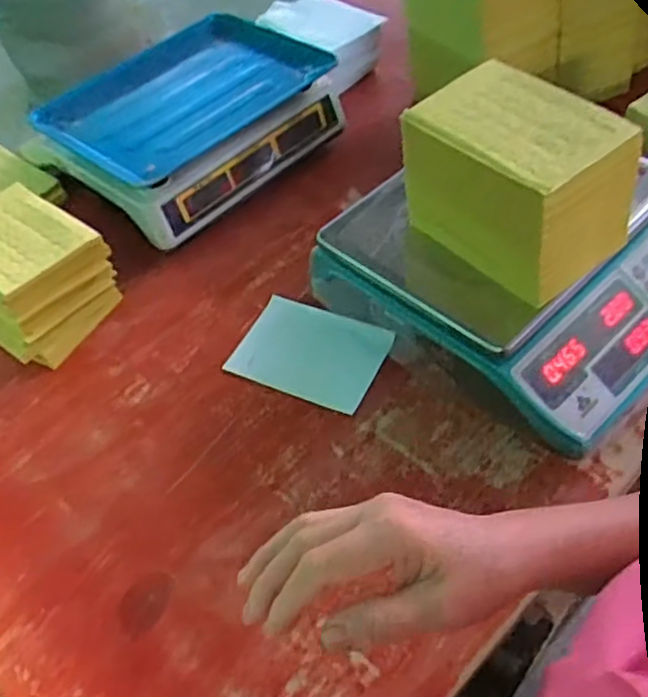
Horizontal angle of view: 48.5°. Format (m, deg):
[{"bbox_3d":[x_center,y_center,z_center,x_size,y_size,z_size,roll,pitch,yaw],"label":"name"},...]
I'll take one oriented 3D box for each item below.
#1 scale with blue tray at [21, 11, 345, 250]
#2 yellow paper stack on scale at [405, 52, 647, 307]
[{"bbox_3d":[-0.180,-0.303,0.956,0.280,0.105,0.339,33,62,27],"label":"scale with blue tray"},{"bbox_3d":[0.174,-0.156,0.645,0.136,0.106,0.184,-33,56,-19],"label":"yellow paper stack on scale"}]

